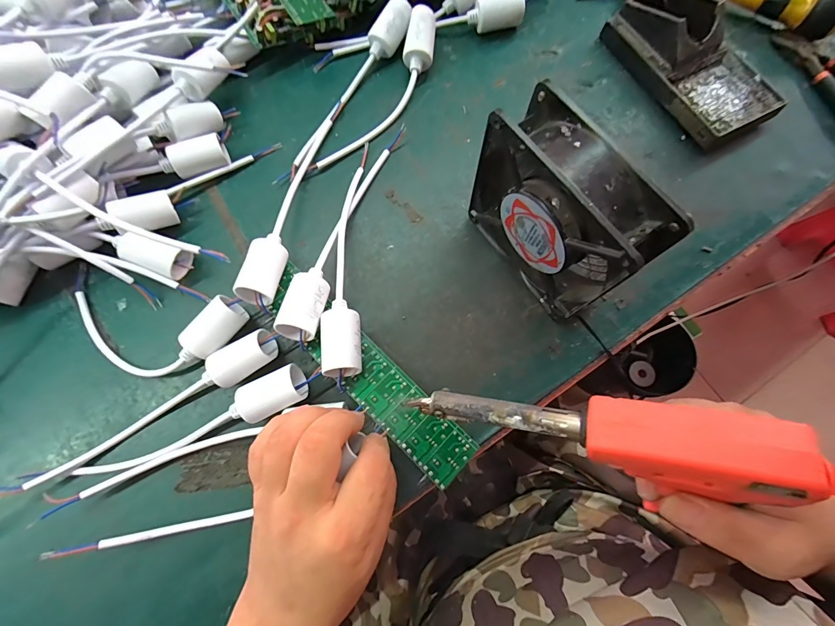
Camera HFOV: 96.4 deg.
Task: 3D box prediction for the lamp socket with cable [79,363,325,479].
[{"bbox_3d":[-0.154,0.084,0.263,0.177,0.032,0.028,-26,76,-7],"label":"lamp socket with cable"}]

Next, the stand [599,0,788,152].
[{"bbox_3d":[0.251,-0.231,0.337,0.078,0.046,0.155,-26,76,-6],"label":"stand"}]

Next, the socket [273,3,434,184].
[{"bbox_3d":[-0.034,-0.196,0.338,0.037,0.031,0.189,30,77,8],"label":"socket"}]

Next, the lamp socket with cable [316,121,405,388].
[{"bbox_3d":[-0.045,-0.058,0.296,0.035,0.042,0.226,6,74,2],"label":"lamp socket with cable"}]

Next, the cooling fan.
[{"bbox_3d":[0.090,-0.063,0.254,0.039,0.122,0.116,-35,77,-9],"label":"cooling fan"}]

